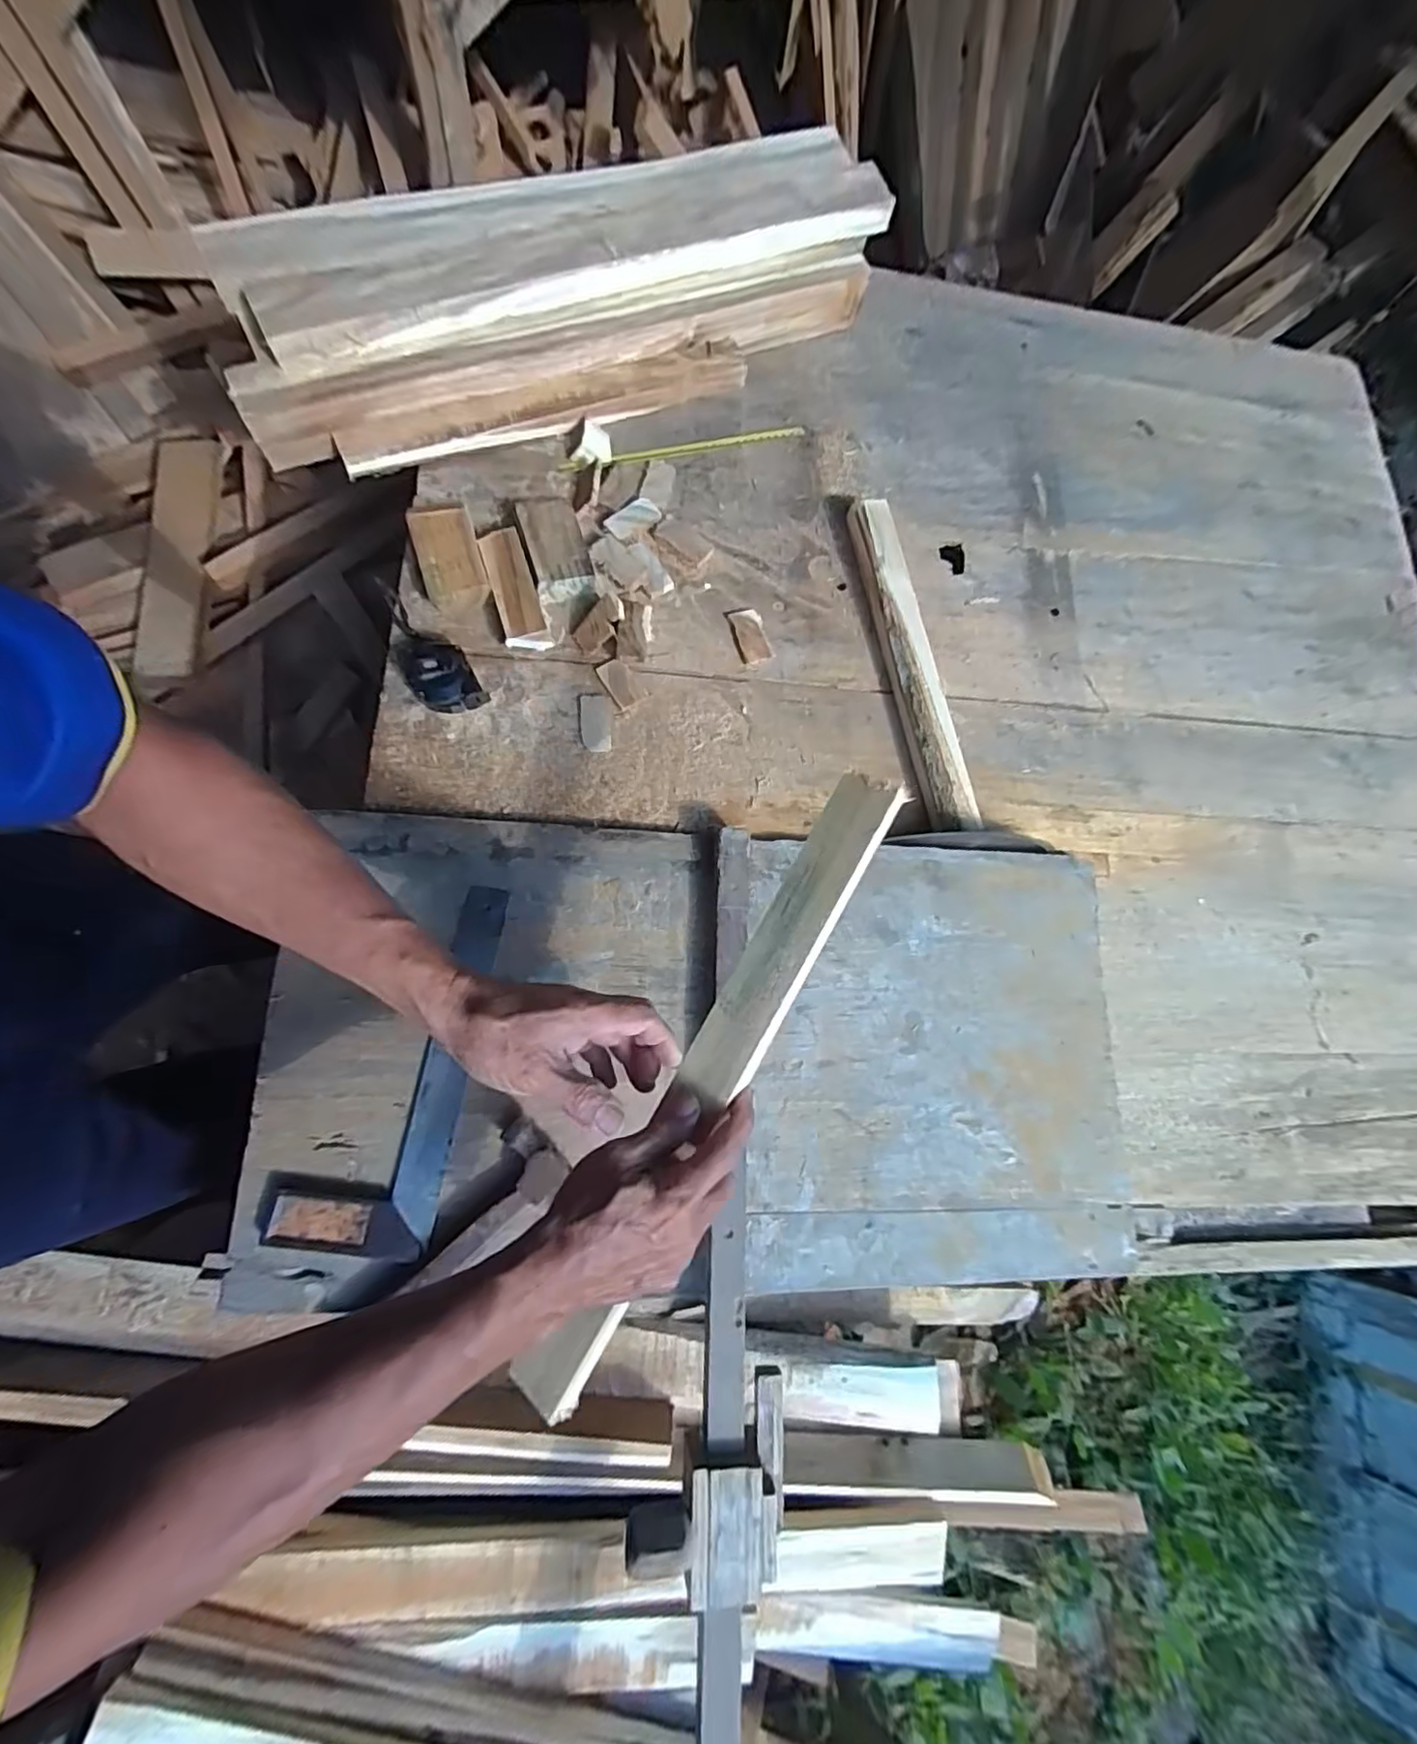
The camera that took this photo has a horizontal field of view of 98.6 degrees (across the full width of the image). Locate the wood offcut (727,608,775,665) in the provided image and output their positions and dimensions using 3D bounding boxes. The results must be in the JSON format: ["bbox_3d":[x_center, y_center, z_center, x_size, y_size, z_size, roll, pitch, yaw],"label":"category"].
[{"bbox_3d":[0.045,-0.254,0.651,0.035,0.009,0.060,-19,71,-8],"label":"wood offcut"}]

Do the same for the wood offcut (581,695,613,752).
[{"bbox_3d":[-0.112,-0.149,0.611,0.030,0.012,0.057,-2,70,-2],"label":"wood offcut"}]

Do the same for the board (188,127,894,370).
[{"bbox_3d":[-0.128,-0.661,0.631,0.681,0.028,0.141,-25,91,-13],"label":"board"}]

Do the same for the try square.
[{"bbox_3d":[-0.262,0.155,0.518,0.121,0.032,0.298,8,70,1],"label":"try square"}]

